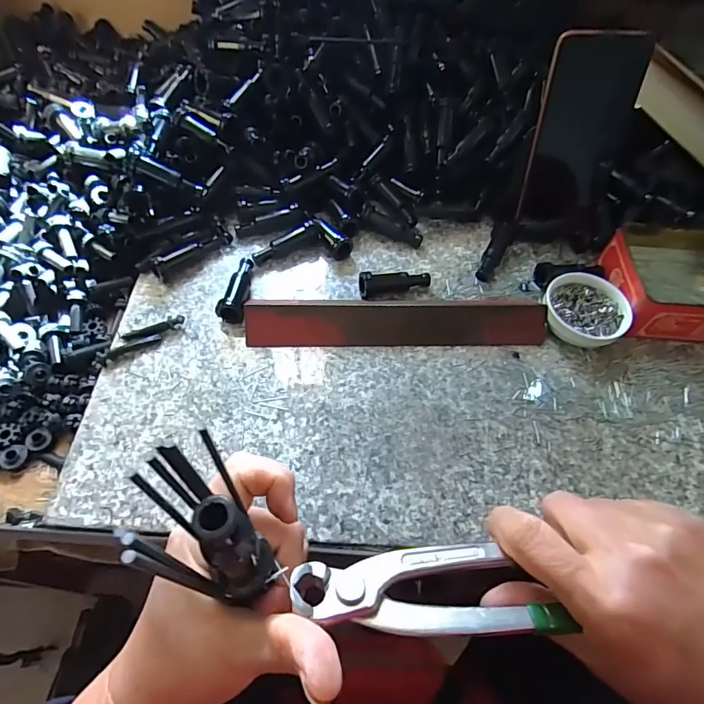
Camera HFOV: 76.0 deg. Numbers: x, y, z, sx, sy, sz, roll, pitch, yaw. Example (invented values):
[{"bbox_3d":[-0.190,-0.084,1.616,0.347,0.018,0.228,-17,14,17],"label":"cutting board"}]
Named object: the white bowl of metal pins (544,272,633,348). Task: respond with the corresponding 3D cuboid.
[{"bbox_3d":[0.208,-0.039,0.404,0.070,0.026,0.067,2,58,-2],"label":"white bowl of metal pins"}]

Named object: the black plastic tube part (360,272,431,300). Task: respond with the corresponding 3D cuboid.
[{"bbox_3d":[0.039,-0.066,0.414,0.066,0.024,0.019,-16,60,-13],"label":"black plastic tube part"}]

